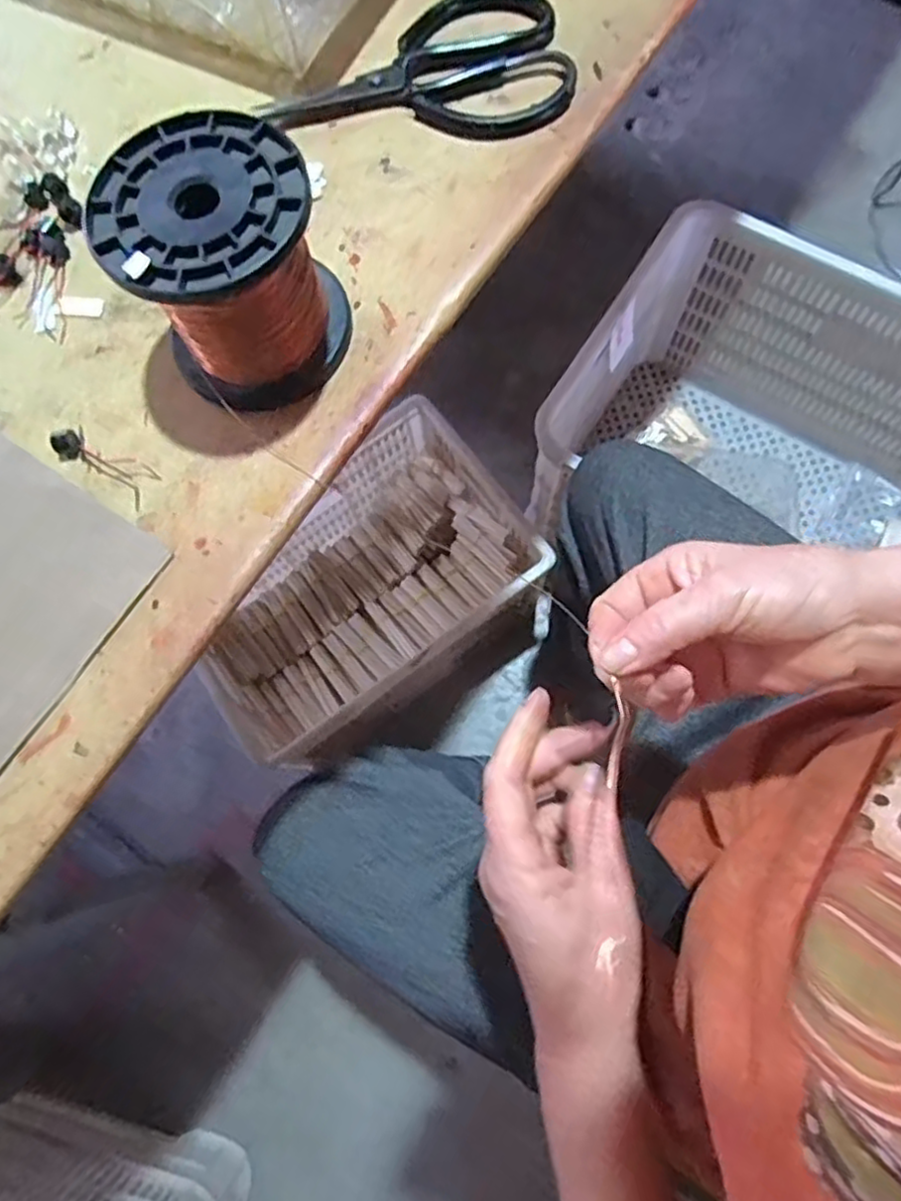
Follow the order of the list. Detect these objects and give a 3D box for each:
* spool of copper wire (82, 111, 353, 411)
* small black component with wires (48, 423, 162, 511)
[{"bbox_3d":[-0.106,-0.159,0.333,0.092,0.089,0.092,-1,74,3],"label":"spool of copper wire"},{"bbox_3d":[-0.179,-0.072,0.353,0.059,0.009,0.020,31,78,11],"label":"small black component with wires"}]

